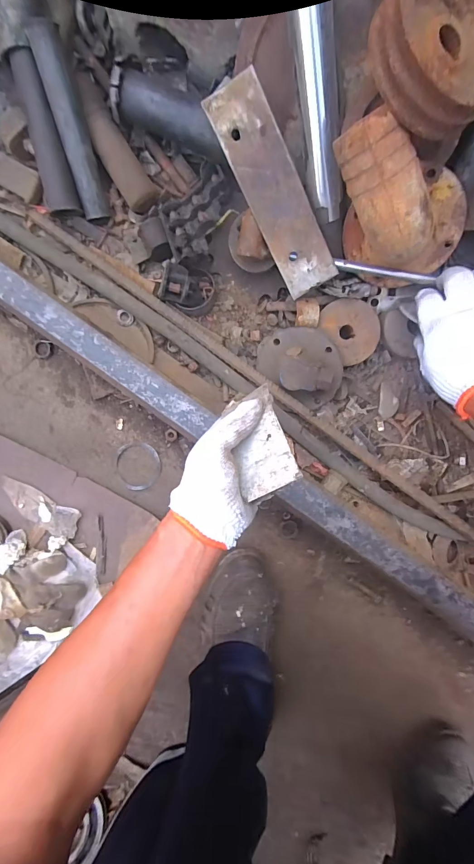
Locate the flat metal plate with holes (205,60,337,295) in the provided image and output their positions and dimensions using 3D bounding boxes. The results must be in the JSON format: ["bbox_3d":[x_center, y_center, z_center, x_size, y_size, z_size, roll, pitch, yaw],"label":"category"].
[{"bbox_3d":[0.044,-0.260,0.393,0.063,0.005,0.210,-27,112,12],"label":"flat metal plate with holes"}]

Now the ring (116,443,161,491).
[{"bbox_3d":[-0.145,0.051,0.525,0.067,0.005,0.071,0,93,3],"label":"ring"}]

